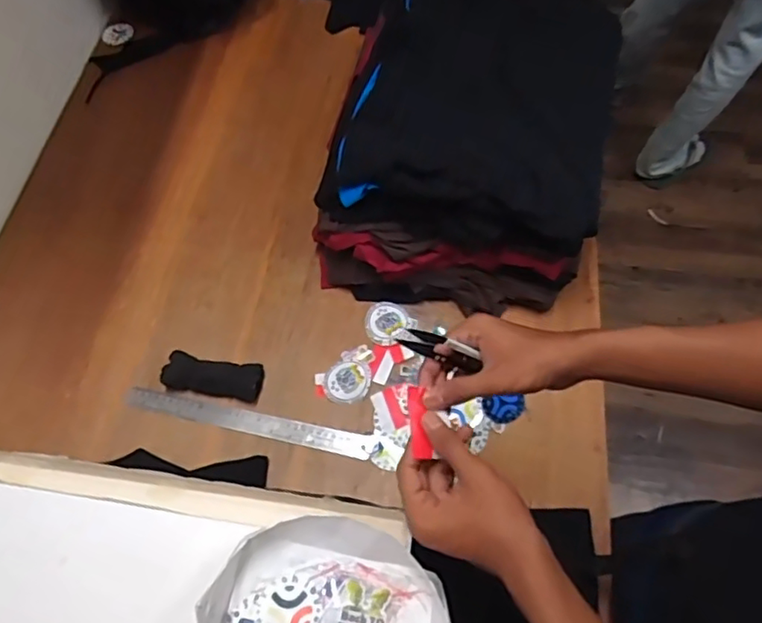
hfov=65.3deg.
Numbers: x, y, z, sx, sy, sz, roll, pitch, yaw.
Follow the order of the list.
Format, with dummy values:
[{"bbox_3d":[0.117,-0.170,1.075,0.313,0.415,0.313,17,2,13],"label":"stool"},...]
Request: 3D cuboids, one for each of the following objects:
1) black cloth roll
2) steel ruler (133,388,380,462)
[{"bbox_3d":[-0.217,0.086,0.778,0.127,0.031,0.047,8,63,6],"label":"black cloth roll"},{"bbox_3d":[-0.170,0.141,0.759,0.323,0.006,0.029,11,61,6],"label":"steel ruler"}]

